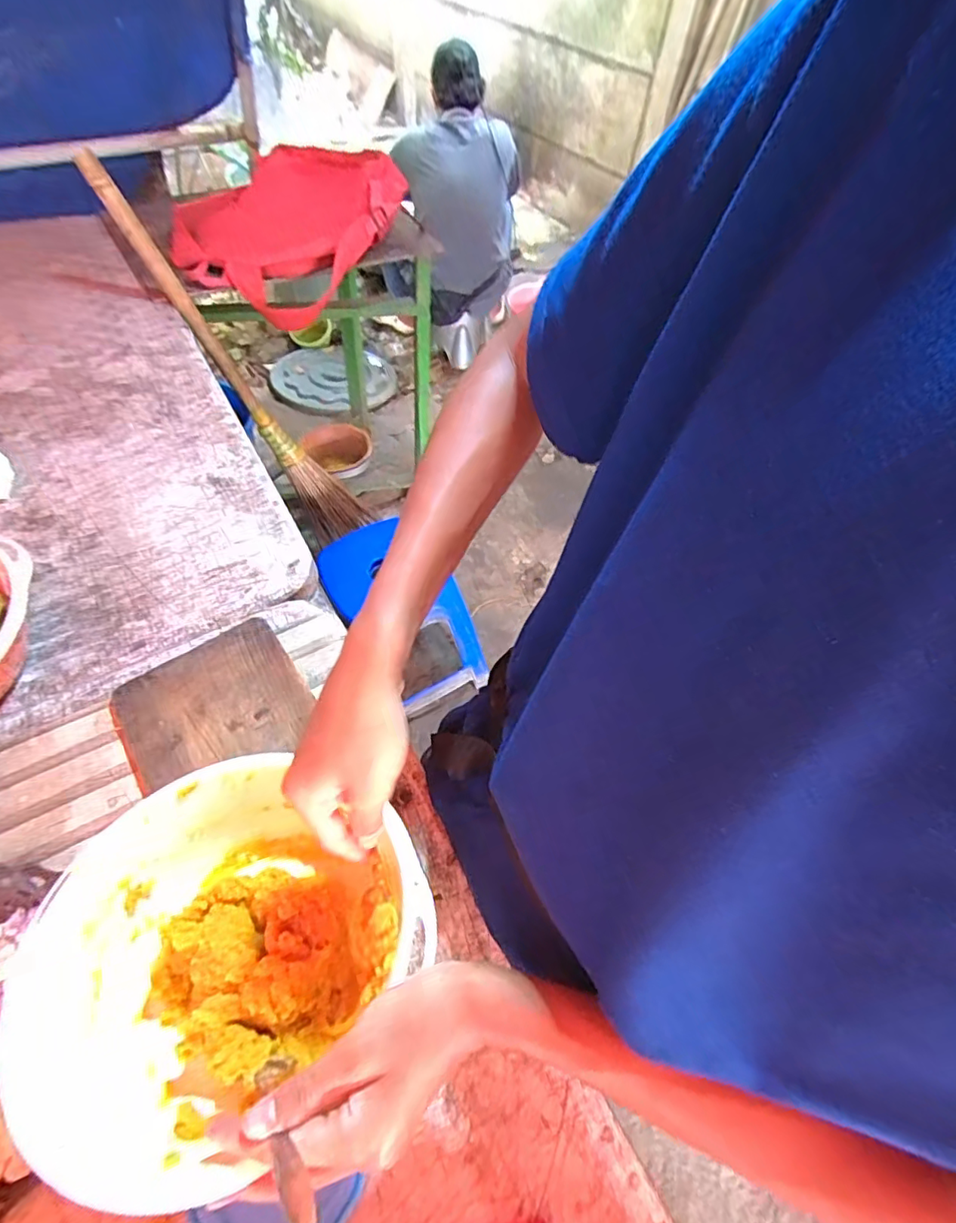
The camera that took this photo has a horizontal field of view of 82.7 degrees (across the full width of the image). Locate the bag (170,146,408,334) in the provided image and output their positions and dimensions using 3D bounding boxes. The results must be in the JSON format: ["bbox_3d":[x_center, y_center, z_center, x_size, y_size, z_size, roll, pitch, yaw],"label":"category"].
[{"bbox_3d":[-0.392,-0.803,1.150,0.385,0.141,0.497,15,56,10],"label":"bag"}]

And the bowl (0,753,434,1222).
[{"bbox_3d":[-0.181,0.229,0.387,0.217,0.131,0.211,2,57,-2],"label":"bowl"}]

